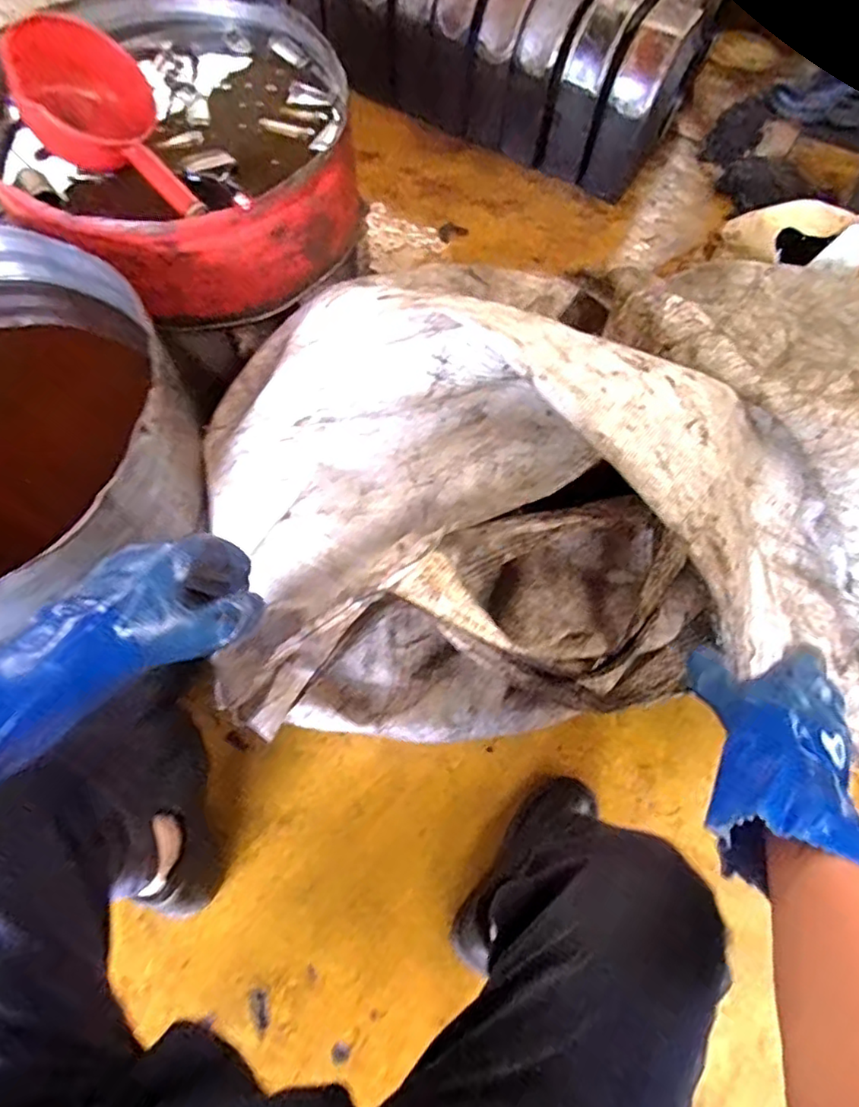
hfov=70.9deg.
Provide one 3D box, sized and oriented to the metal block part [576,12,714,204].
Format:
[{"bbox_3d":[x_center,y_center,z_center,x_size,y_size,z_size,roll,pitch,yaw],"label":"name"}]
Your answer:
[{"bbox_3d":[0.406,-0.848,1.178,0.107,0.285,0.173,40,70,14],"label":"metal block part"}]

